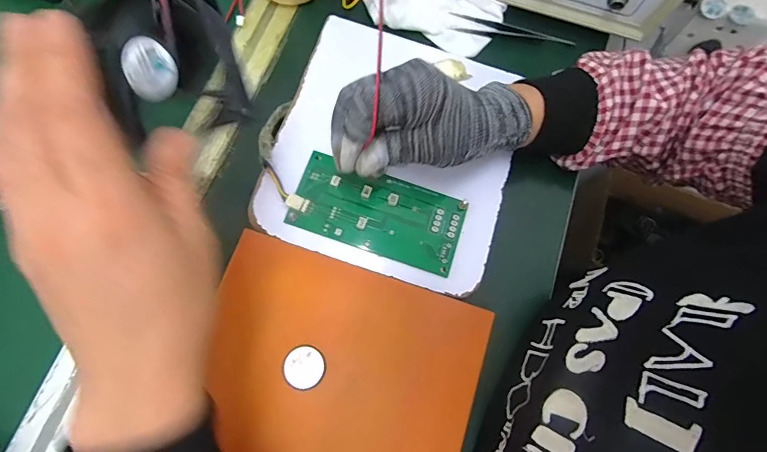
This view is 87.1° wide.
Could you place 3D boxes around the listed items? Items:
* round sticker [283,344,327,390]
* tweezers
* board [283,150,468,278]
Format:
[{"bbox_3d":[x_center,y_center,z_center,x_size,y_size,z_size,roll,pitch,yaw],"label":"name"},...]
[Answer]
[{"bbox_3d":[-0.056,0.099,0.283,0.028,0.004,0.028,0,74,-2],"label":"round sticker"},{"bbox_3d":[0.122,-0.184,0.382,0.116,0.007,0.016,9,74,1],"label":"tweezers"},{"bbox_3d":[-0.004,-0.011,0.323,0.133,0.009,0.066,17,73,-1],"label":"board"}]

